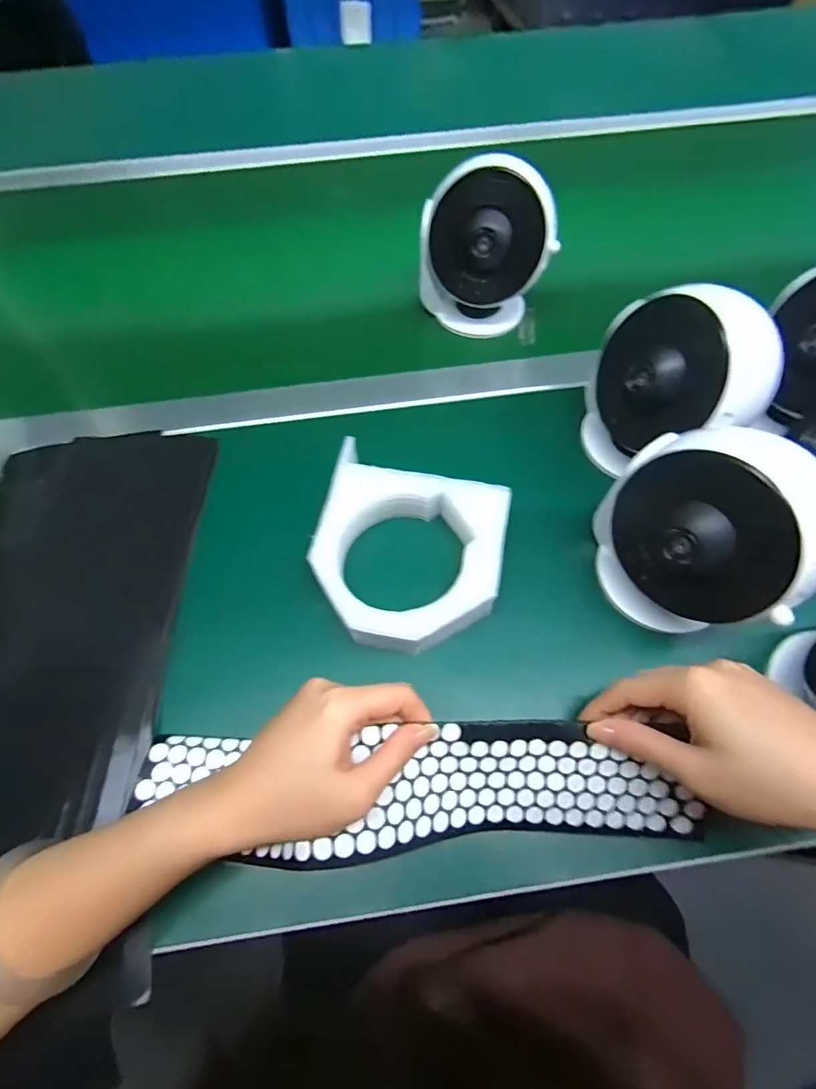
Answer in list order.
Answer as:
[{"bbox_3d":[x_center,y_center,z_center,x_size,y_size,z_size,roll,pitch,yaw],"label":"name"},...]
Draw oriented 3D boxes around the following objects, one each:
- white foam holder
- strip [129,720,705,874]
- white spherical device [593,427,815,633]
[{"bbox_3d":[-0.003,0.005,0.329,0.131,0.043,0.137,10,62,8],"label":"white foam holder"},{"bbox_3d":[0.024,0.131,0.258,0.264,0.034,0.064,0,61,1],"label":"strip"},{"bbox_3d":[0.171,-0.008,0.272,0.076,0.102,0.106,-36,66,-16],"label":"white spherical device"}]

